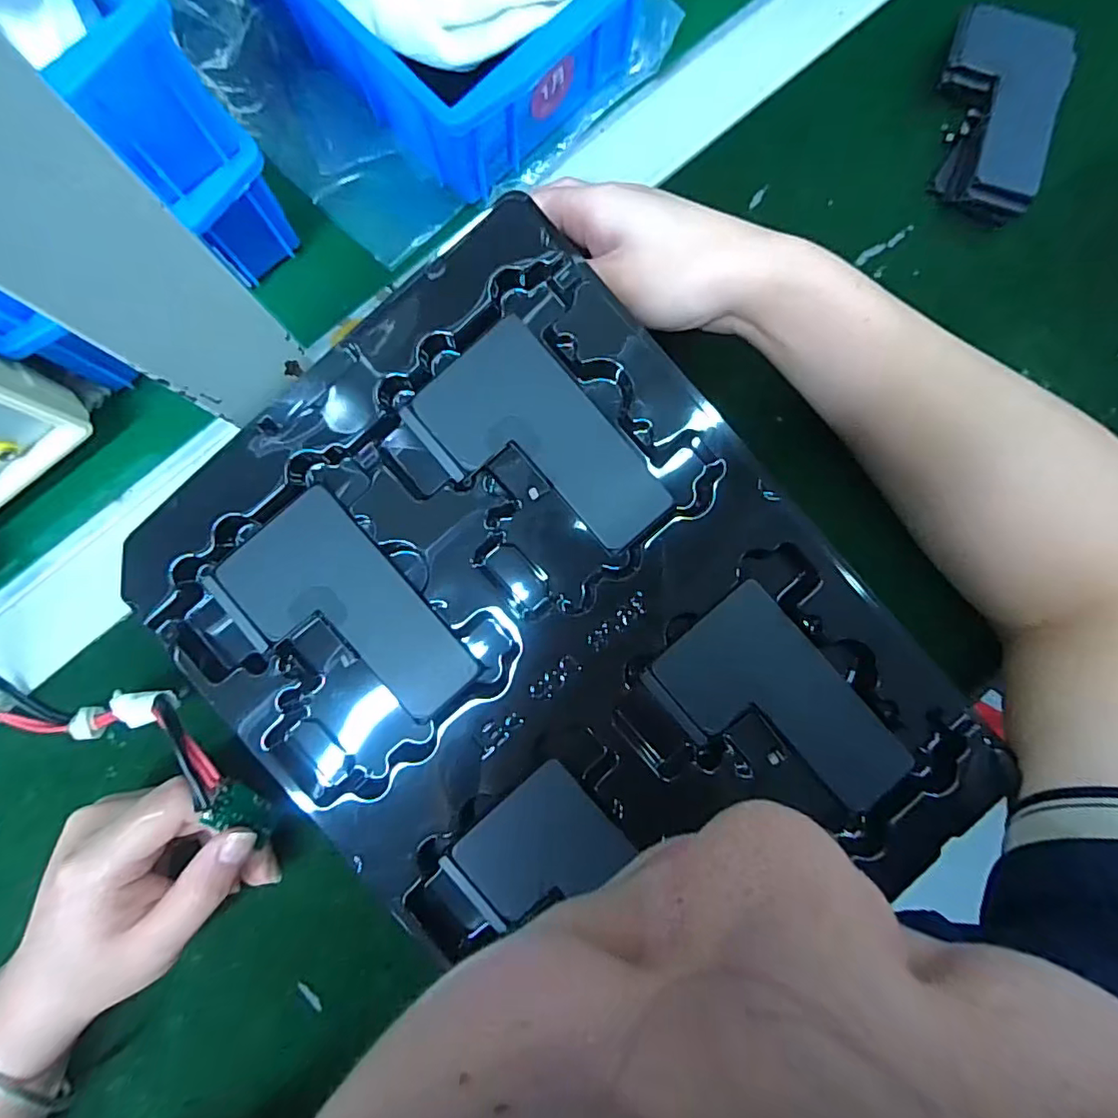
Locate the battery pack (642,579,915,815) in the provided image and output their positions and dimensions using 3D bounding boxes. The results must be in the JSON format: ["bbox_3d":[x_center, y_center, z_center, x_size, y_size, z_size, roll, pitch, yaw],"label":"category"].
[{"bbox_3d":[0.085,0.061,0.226,0.057,0.010,0.094,-42,86,-4],"label":"battery pack"}]

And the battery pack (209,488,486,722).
[{"bbox_3d":[-0.082,0.025,0.221,0.056,0.004,0.095,-41,86,-4],"label":"battery pack"}]

